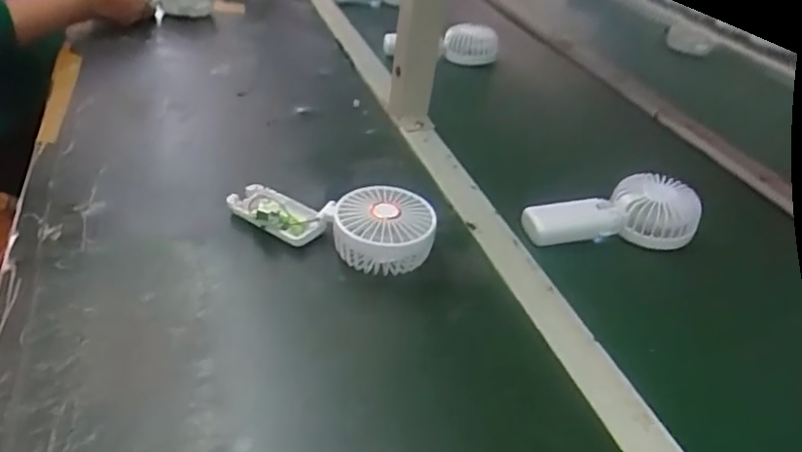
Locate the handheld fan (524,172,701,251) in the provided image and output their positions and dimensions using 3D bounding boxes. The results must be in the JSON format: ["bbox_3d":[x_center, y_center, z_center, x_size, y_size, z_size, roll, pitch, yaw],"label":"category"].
[{"bbox_3d":[0.210,-0.015,0.585,0.159,0.042,0.076,-9,38,-21],"label":"handheld fan"}]

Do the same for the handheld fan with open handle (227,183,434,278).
[{"bbox_3d":[-0.064,-0.010,0.524,0.192,0.044,0.080,18,37,15],"label":"handheld fan with open handle"}]

